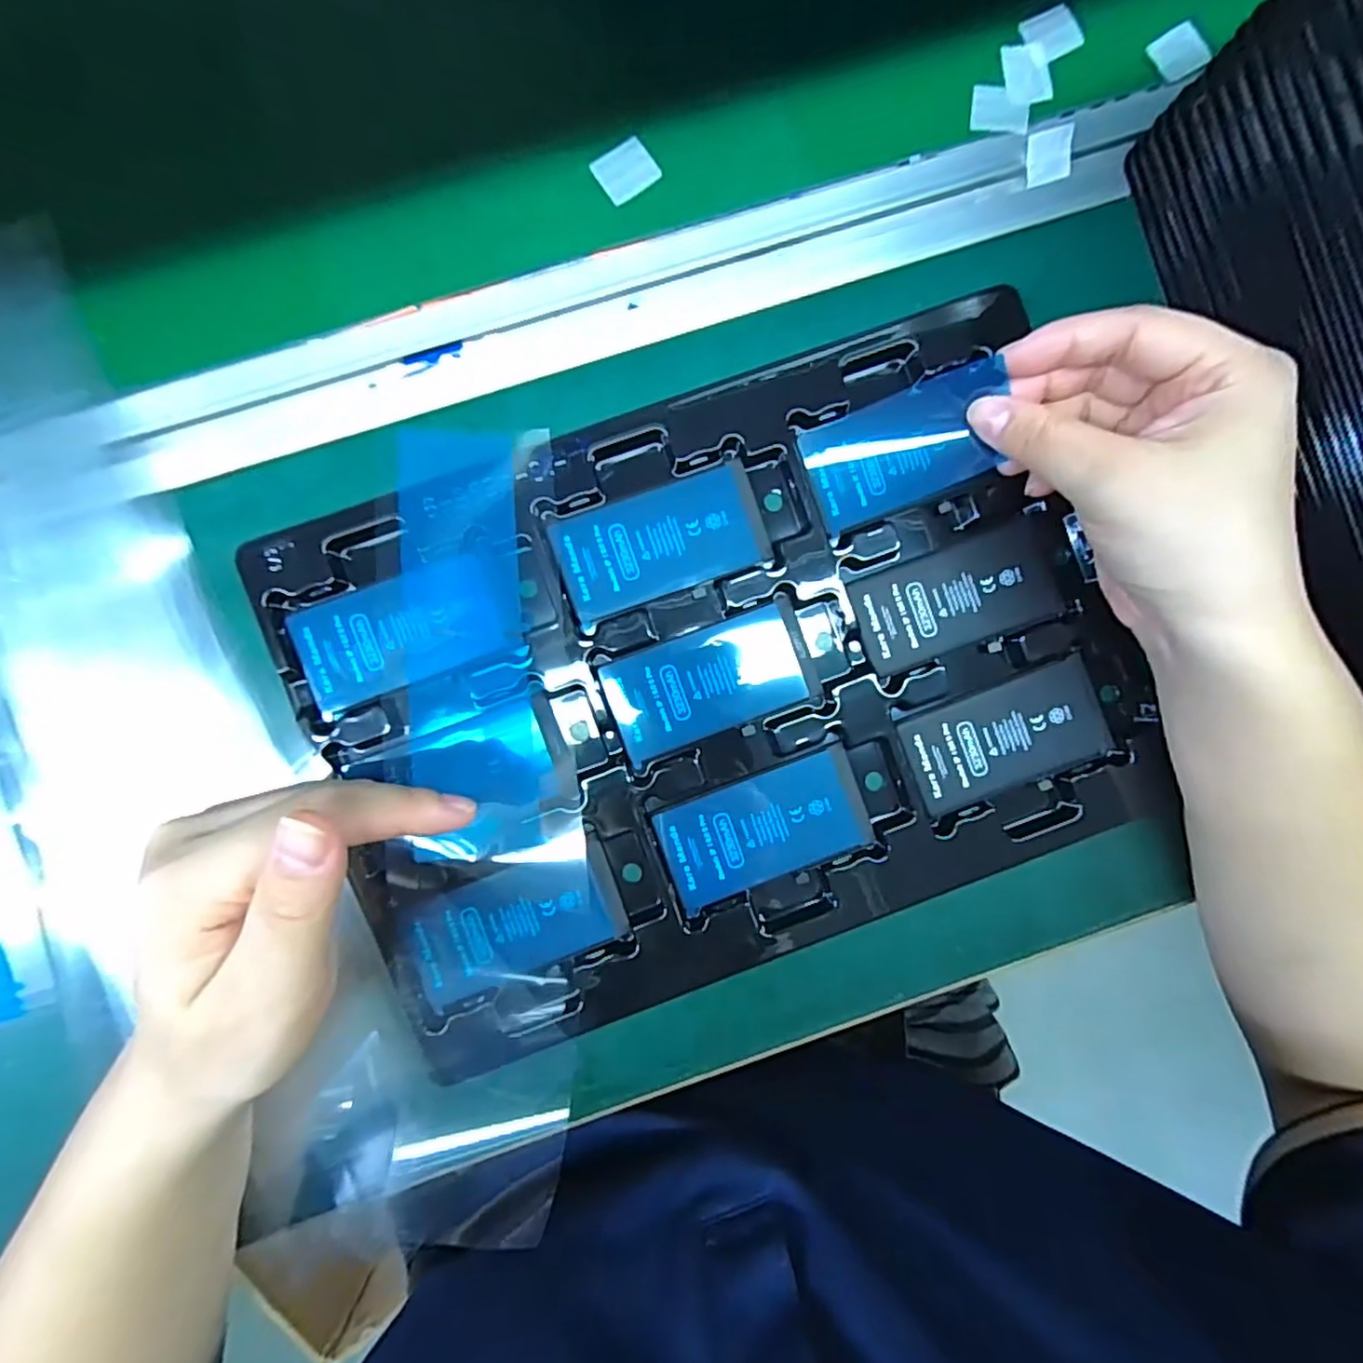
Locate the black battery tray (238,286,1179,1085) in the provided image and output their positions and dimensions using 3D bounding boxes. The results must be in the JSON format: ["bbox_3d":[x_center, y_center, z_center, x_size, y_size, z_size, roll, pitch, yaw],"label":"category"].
[{"bbox_3d":[0.015,-0.001,0.260,0.314,0.013,0.229,-22,90,-3],"label":"black battery tray"}]

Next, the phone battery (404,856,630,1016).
[{"bbox_3d":[-0.068,0.097,0.257,0.080,0.004,0.044,-22,90,-3],"label":"phone battery"}]

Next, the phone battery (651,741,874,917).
[{"bbox_3d":[0.035,0.060,0.263,0.084,0.004,0.043,-21,90,-3],"label":"phone battery"}]

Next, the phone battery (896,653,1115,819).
[{"bbox_3d":[0.137,0.023,0.267,0.083,0.004,0.041,-21,90,-3],"label":"phone battery"}]

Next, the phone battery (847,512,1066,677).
[{"bbox_3d":[0.116,-0.036,0.266,0.085,0.004,0.042,-20,90,-3],"label":"phone battery"}]

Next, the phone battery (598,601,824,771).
[{"bbox_3d":[0.012,0.000,0.261,0.083,0.004,0.043,-21,90,-3],"label":"phone battery"}]

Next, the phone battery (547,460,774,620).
[{"bbox_3d":[-0.008,-0.058,0.261,0.084,0.004,0.043,-20,90,-3],"label":"phone battery"}]

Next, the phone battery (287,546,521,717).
[{"bbox_3d":[-0.110,-0.021,0.253,0.084,0.004,0.042,-21,90,-3],"label":"phone battery"}]

